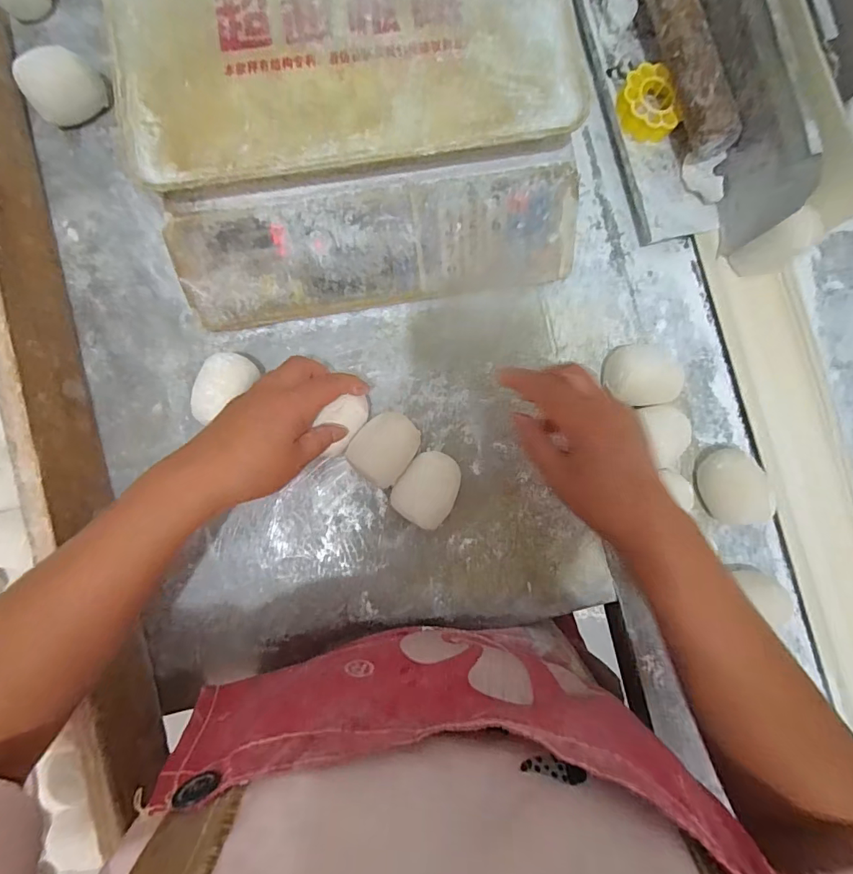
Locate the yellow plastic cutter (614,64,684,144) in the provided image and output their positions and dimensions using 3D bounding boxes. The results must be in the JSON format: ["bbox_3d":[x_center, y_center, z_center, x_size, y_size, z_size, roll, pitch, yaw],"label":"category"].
[{"bbox_3d":[0.202,-0.307,0.431,0.053,0.031,0.062,-8,87,-2],"label":"yellow plastic cutter"}]

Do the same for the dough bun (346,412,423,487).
[{"bbox_3d":[-0.035,0.009,0.396,0.047,0.038,0.058,37,86,1],"label":"dough bun"}]

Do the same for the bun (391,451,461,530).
[{"bbox_3d":[0.003,0.044,0.395,0.049,0.037,0.059,34,86,1],"label":"bun"}]

